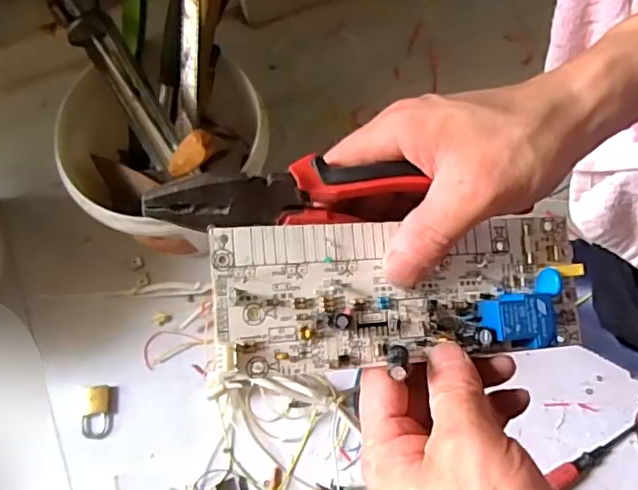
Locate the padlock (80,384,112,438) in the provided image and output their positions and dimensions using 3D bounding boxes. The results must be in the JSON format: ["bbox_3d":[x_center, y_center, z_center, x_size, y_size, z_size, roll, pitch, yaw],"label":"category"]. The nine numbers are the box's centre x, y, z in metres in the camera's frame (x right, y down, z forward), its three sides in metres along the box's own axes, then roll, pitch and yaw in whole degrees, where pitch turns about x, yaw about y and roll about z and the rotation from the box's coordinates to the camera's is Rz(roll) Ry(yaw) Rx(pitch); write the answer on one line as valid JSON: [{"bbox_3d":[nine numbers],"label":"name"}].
[{"bbox_3d":[-0.257,0.194,0.659,0.033,0.009,0.059,4,71,2],"label":"padlock"}]

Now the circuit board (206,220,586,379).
[{"bbox_3d":[0.043,0.022,0.277,0.186,0.021,0.068,-2,70,-12],"label":"circuit board"}]

